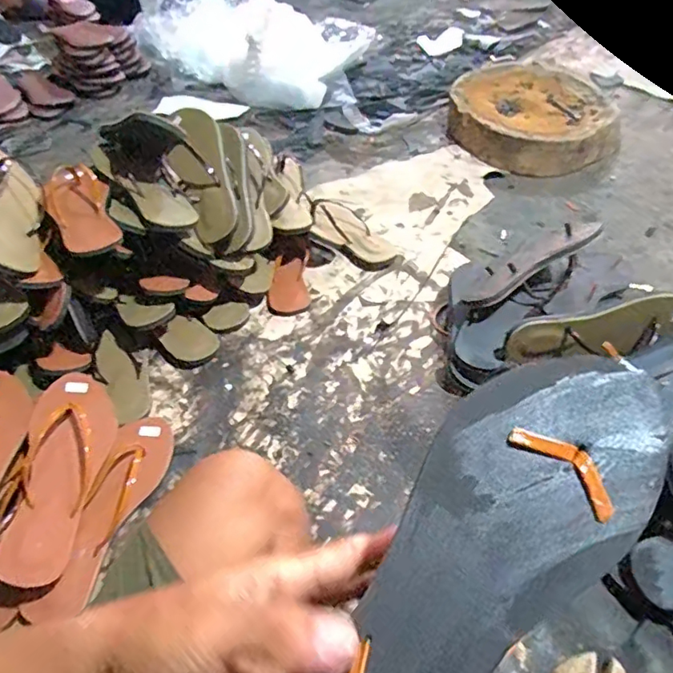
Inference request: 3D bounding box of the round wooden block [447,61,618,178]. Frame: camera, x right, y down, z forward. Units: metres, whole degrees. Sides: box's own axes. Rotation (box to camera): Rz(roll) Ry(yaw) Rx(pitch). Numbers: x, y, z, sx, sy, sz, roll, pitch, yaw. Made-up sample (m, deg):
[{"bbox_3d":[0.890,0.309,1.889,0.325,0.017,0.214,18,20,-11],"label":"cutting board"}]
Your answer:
[{"bbox_3d":[0.442,-0.504,1.224,0.363,0.085,0.392,-1,49,2],"label":"round wooden block"}]

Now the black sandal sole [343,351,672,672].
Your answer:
[{"bbox_3d":[0.060,0.106,0.242,0.085,0.025,0.242,34,79,31],"label":"black sandal sole"}]

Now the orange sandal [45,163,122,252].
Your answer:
[{"bbox_3d":[-0.354,-0.181,0.742,0.076,0.031,0.237,-21,51,-15],"label":"orange sandal"}]

